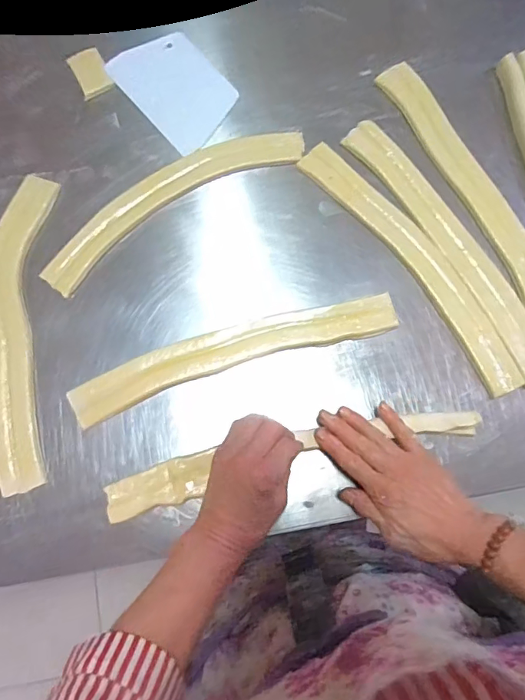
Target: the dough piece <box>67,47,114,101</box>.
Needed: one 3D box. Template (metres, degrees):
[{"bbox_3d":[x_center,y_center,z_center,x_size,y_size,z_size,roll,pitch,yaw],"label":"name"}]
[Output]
[{"bbox_3d":[-0.203,-0.329,0.564,0.038,0.004,0.065,-25,79,-5],"label":"dough piece"}]

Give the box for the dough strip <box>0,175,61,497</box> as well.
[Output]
[{"bbox_3d":[-0.261,-0.025,0.502,0.070,0.005,0.333,-3,78,0],"label":"dough strip"}]

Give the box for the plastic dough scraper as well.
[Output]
[{"bbox_3d":[-0.102,-0.311,0.564,0.099,0.004,0.152,-40,82,-6],"label":"plastic dough scraper"}]

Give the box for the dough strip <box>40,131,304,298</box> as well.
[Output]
[{"bbox_3d":[-0.104,-0.171,0.532,0.310,0.017,0.080,-32,79,-6],"label":"dough strip"}]

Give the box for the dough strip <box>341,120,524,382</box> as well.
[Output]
[{"bbox_3d":[0.206,-0.117,0.523,0.048,0.004,0.342,-32,79,-6],"label":"dough strip"}]

